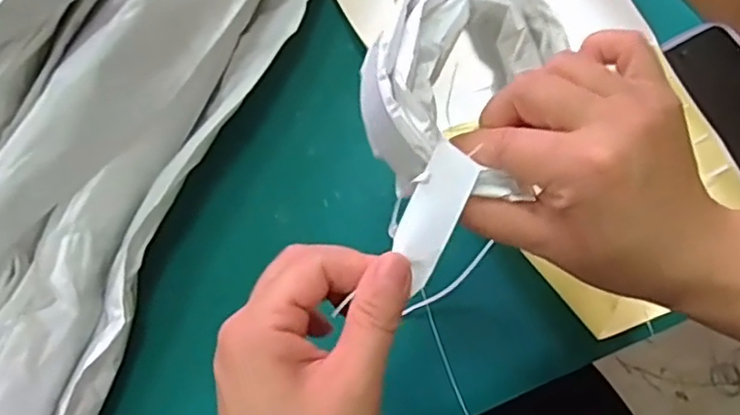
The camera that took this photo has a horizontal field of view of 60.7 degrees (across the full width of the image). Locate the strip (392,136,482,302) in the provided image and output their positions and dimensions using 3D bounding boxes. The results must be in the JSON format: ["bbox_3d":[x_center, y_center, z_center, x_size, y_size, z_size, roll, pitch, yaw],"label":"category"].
[{"bbox_3d":[0.025,0.002,0.255,0.021,0.004,0.057,28,75,-7],"label":"strip"}]

